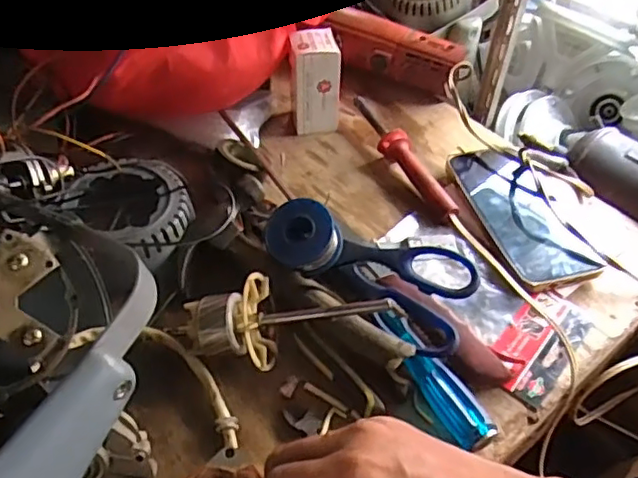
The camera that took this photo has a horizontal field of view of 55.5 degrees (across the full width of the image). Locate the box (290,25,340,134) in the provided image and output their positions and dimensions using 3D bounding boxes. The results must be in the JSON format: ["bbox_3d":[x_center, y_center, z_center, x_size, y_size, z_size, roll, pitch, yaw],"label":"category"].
[{"bbox_3d":[-0.005,-0.152,0.602,0.047,0.103,0.030,-7,49,-10],"label":"box"}]

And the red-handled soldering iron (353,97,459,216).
[{"bbox_3d":[0.078,-0.082,0.590,0.023,0.028,0.175,-20,52,-20],"label":"red-handled soldering iron"}]

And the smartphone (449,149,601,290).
[{"bbox_3d":[0.178,-0.028,0.551,0.082,0.015,0.177,-10,49,-13],"label":"smartphone"}]

